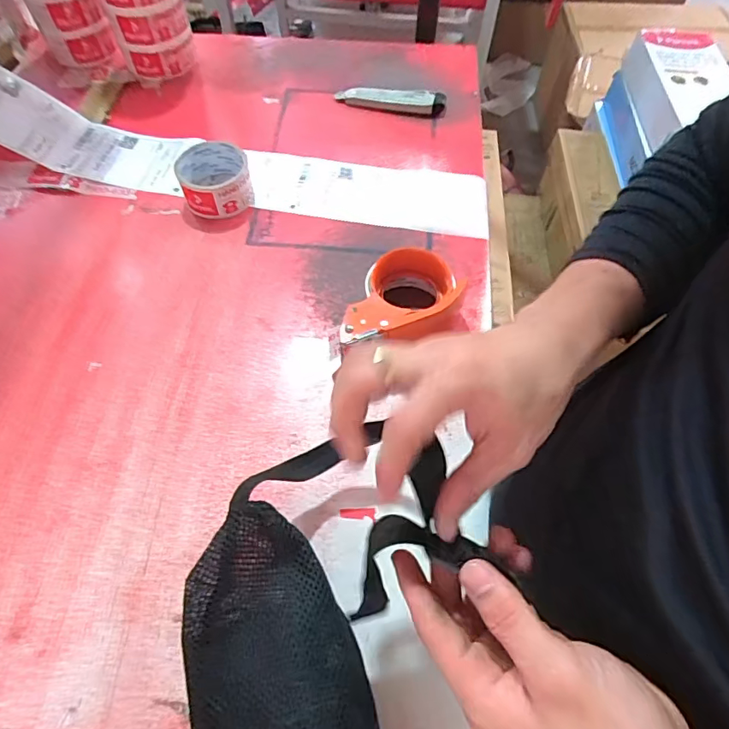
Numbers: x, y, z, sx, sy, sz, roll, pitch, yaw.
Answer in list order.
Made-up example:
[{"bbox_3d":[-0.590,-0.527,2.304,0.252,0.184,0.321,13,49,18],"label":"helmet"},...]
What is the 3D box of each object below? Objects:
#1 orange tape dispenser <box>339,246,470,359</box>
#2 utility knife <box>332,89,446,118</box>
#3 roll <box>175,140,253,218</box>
[{"bbox_3d":[0.032,-0.065,0.512,0.150,0.061,0.094,-22,63,-12],"label":"orange tape dispenser"},{"bbox_3d":[0.037,-0.377,0.707,0.154,0.023,0.037,11,61,5],"label":"utility knife"},{"bbox_3d":[-0.180,-0.224,0.607,0.083,0.049,0.084,0,61,0],"label":"roll"}]

